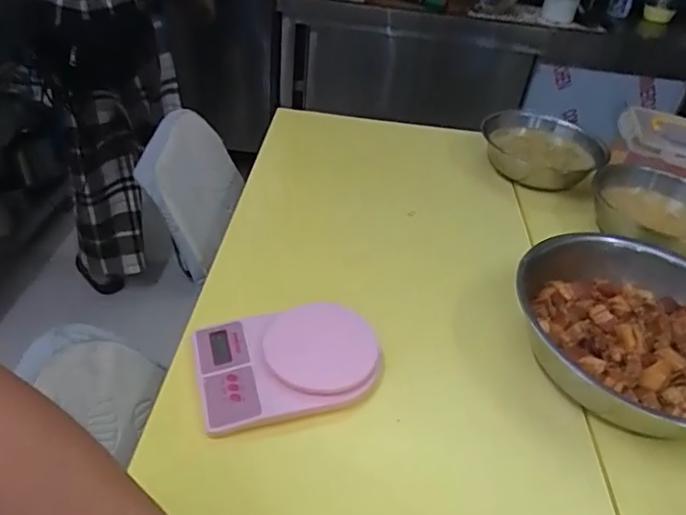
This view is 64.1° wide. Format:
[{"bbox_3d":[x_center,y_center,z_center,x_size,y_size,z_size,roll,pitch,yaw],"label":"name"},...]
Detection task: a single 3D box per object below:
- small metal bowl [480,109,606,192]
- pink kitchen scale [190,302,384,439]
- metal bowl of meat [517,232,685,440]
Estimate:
[{"bbox_3d":[0.408,-0.226,1.133,0.245,0.082,0.194,20,41,14],"label":"small metal bowl"},{"bbox_3d":[-0.068,0.119,0.665,0.212,0.039,0.152,-7,42,-18],"label":"pink kitchen scale"},{"bbox_3d":[0.385,0.090,0.707,0.302,0.125,0.271,19,41,13],"label":"metal bowl of meat"}]

